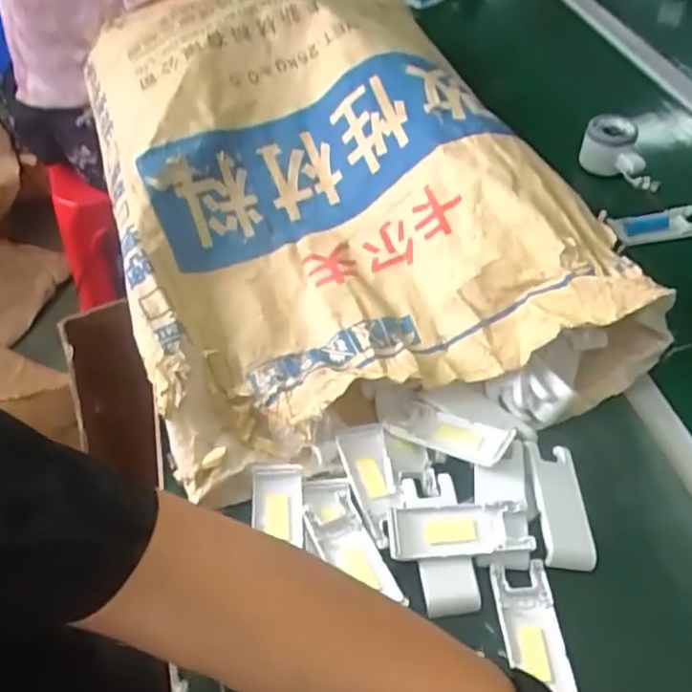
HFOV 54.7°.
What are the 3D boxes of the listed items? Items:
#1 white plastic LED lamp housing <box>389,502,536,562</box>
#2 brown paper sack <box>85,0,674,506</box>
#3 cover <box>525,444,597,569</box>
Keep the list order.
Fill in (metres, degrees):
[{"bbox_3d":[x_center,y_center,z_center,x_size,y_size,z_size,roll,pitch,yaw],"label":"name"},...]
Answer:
[{"bbox_3d":[0.083,0.138,0.494,0.100,0.020,0.039,-2,48,0],"label":"white plastic LED lamp housing"},{"bbox_3d":[-0.042,-0.178,0.702,0.405,0.142,0.658,-17,50,-13],"label":"brown paper sack"},{"bbox_3d":[0.165,0.123,0.520,0.037,0.020,0.104,1,48,3],"label":"cover"}]

